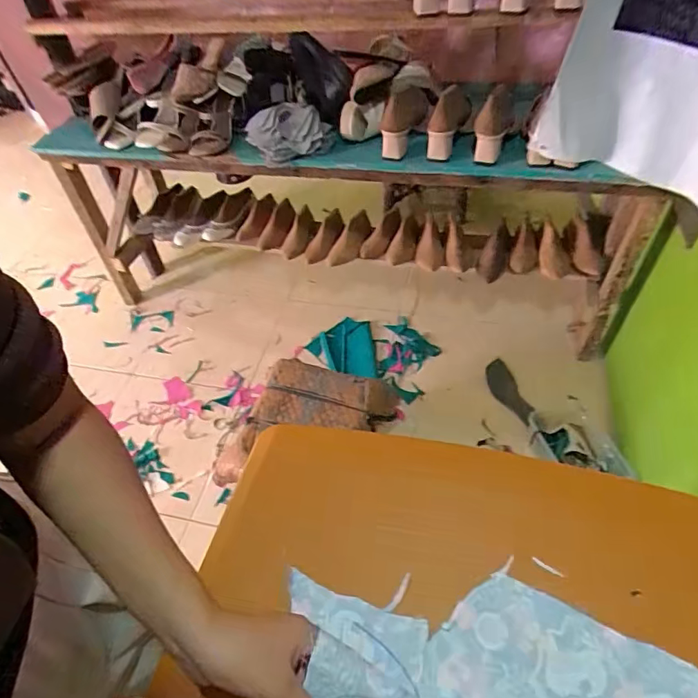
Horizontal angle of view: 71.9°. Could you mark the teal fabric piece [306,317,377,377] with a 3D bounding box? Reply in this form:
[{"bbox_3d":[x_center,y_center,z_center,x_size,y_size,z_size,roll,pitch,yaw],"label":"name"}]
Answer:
[{"bbox_3d":[-0.027,-0.003,1.566,0.216,0.042,0.206,-8,50,0],"label":"teal fabric piece"}]

